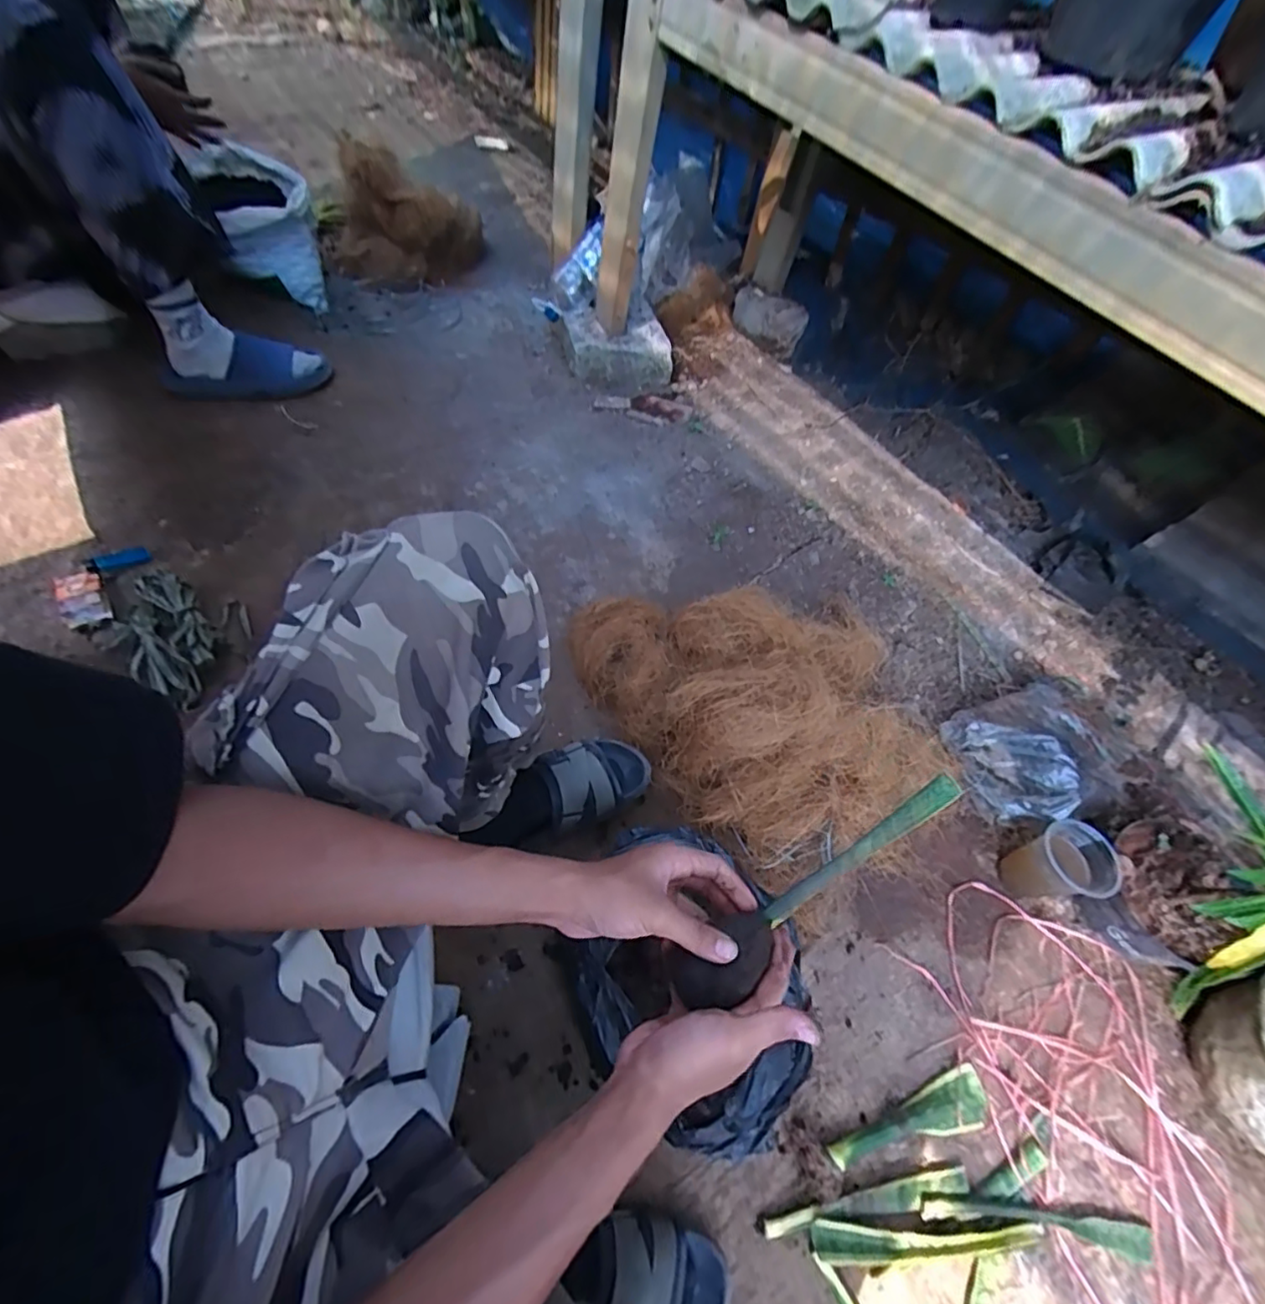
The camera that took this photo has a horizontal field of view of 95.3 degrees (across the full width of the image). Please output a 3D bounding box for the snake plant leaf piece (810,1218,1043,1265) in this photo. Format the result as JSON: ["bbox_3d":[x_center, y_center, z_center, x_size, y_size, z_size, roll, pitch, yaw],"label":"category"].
[{"bbox_3d":[0.299,0.601,0.586,0.236,0.024,0.034,4,60,-2],"label":"snake plant leaf piece"}]

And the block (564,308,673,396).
[{"bbox_3d":[-0.031,-0.643,1.222,0.229,0.084,0.157,6,59,-6],"label":"block"}]

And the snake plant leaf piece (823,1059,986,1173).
[{"bbox_3d":[0.308,0.524,0.630,0.193,0.023,0.055,-17,63,-13],"label":"snake plant leaf piece"}]

